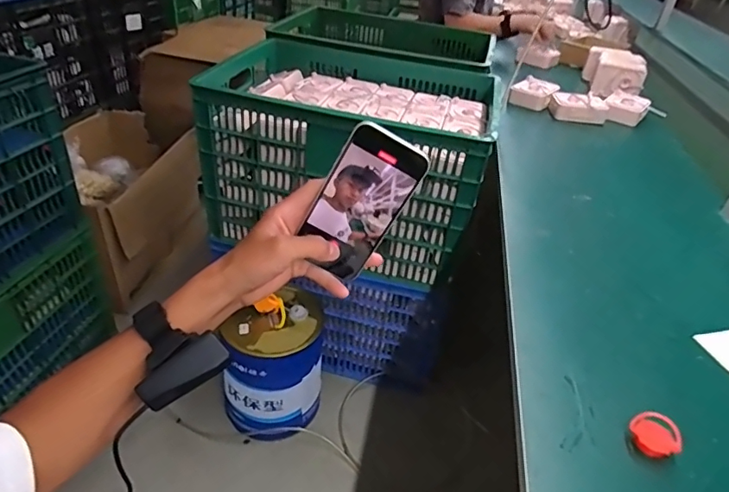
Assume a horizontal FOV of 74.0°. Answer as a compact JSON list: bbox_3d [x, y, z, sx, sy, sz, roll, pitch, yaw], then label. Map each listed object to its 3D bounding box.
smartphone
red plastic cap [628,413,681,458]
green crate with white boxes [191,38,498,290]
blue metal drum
[{"bbox_3d":[-0.005,-0.036,0.437,0.070,0.145,0.009,28,27,-11],"label":"smartphone"},{"bbox_3d":[0.290,0.189,0.482,0.038,0.022,0.044,-27,47,-37],"label":"red plastic cap"},{"bbox_3d":[-0.030,-0.244,1.268,0.630,0.384,0.462,10,36,5],"label":"green crate with white boxes"},{"bbox_3d":[-0.227,0.285,1.231,0.231,0.318,0.250,2,36,-7],"label":"blue metal drum"}]

